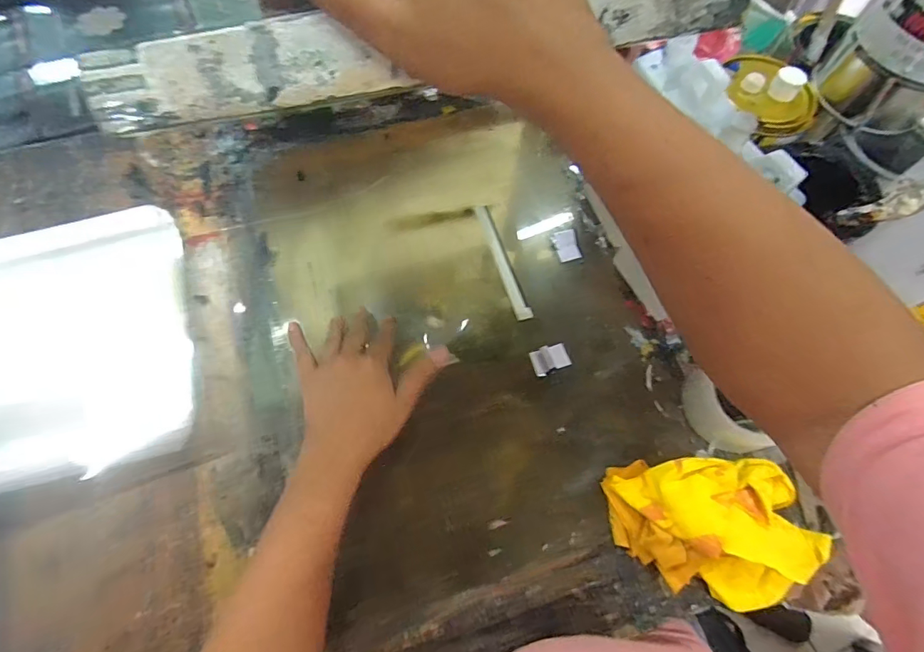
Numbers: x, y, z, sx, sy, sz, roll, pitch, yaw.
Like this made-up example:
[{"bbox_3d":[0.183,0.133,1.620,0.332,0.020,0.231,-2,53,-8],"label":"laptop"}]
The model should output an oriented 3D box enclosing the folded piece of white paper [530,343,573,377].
[{"bbox_3d":[0.099,0.036,0.513,0.041,0.015,0.029,-19,68,-11],"label":"folded piece of white paper"}]

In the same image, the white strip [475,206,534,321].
[{"bbox_3d":[0.049,-0.080,0.569,0.018,0.013,0.163,-15,68,-9],"label":"white strip"}]

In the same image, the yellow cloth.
[{"bbox_3d":[0.234,0.190,0.432,0.184,0.047,0.130,-1,66,-3],"label":"yellow cloth"}]

